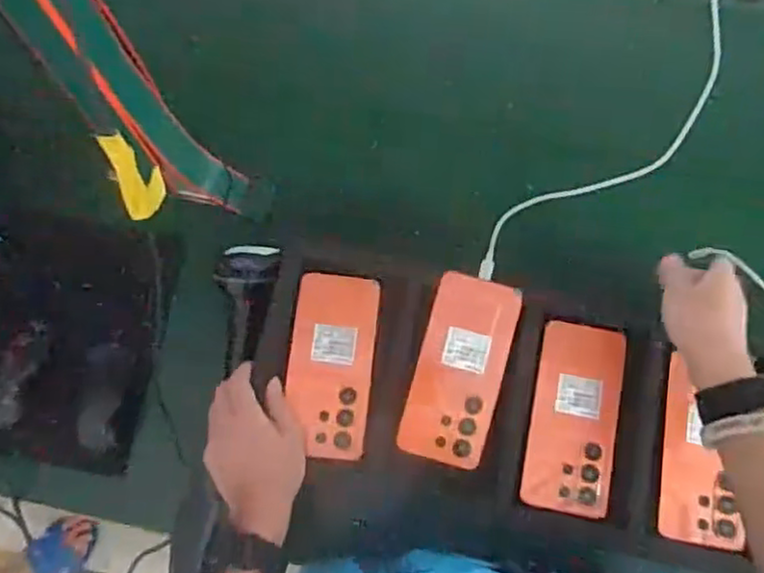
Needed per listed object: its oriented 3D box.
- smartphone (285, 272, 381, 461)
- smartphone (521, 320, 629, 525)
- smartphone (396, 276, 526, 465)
[{"bbox_3d":[-0.047,0.071,0.628,0.077,0.004,0.166,6,75,1],"label":"smartphone"},{"bbox_3d":[0.179,0.120,0.622,0.078,0.009,0.168,11,75,2],"label":"smartphone"},{"bbox_3d":[0.072,0.076,0.619,0.078,0.007,0.168,15,84,3],"label":"smartphone"}]

